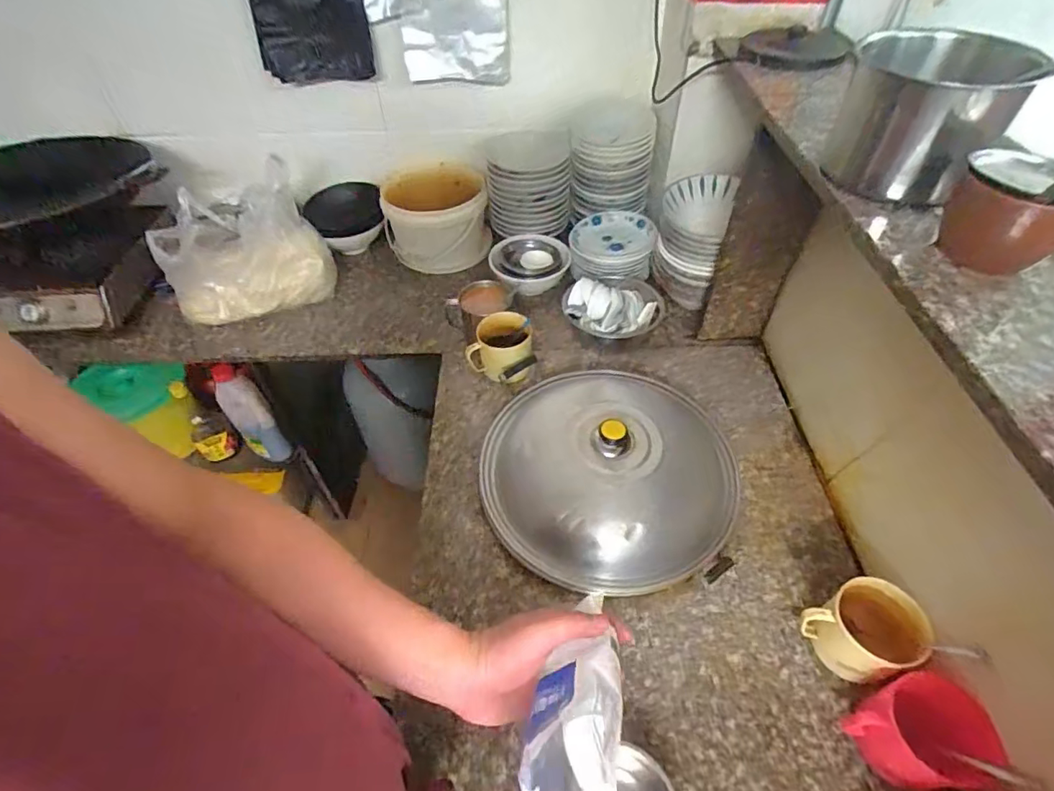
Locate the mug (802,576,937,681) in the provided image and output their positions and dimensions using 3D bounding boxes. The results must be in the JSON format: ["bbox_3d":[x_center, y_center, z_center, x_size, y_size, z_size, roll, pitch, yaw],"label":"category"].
[{"bbox_3d":[0.401,0.281,0.621,0.110,0.109,0.094,-25,52,-19],"label":"mug"}]

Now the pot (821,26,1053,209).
[{"bbox_3d":[0.379,-0.266,0.506,0.124,0.130,0.134,0,48,-1],"label":"pot"}]

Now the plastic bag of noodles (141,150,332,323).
[{"bbox_3d":[-0.581,-0.310,1.071,0.302,0.216,0.194,-13,50,-9],"label":"plastic bag of noodles"}]

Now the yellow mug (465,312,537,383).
[{"bbox_3d":[-0.042,-0.082,0.956,0.116,0.086,0.110,7,49,8],"label":"yellow mug"}]

